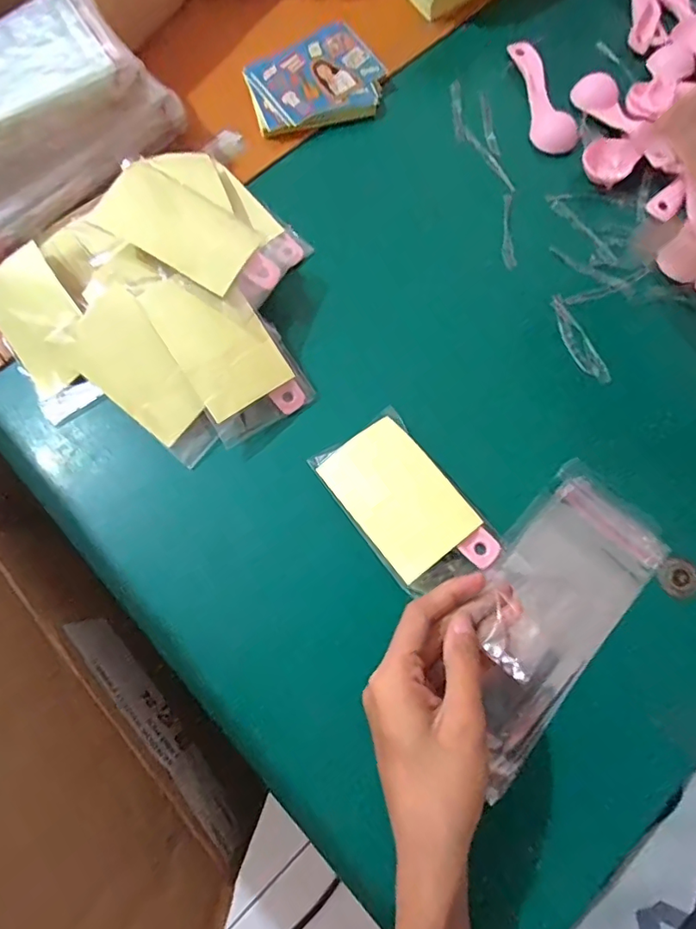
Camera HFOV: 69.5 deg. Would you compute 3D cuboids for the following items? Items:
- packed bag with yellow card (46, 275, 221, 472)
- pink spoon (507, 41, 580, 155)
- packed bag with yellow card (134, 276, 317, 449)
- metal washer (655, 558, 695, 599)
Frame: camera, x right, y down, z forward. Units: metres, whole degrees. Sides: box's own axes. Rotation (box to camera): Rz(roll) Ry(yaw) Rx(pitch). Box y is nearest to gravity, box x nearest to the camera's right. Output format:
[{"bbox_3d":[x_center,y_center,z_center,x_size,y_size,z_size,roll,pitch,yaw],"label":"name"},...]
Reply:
[{"bbox_3d":[-0.128,-0.058,0.324,0.115,0.008,0.056,43,99,-7],"label":"packed bag with yellow card"},{"bbox_3d":[0.159,-0.302,0.409,0.029,0.015,0.120,-7,76,-2],"label":"pink spoon"},{"bbox_3d":[-0.076,-0.074,0.328,0.069,0.011,0.108,-32,102,-12],"label":"packed bag with yellow card"},{"bbox_3d":[0.203,0.069,0.307,0.022,0.005,0.023,0,76,0],"label":"metal washer"}]

